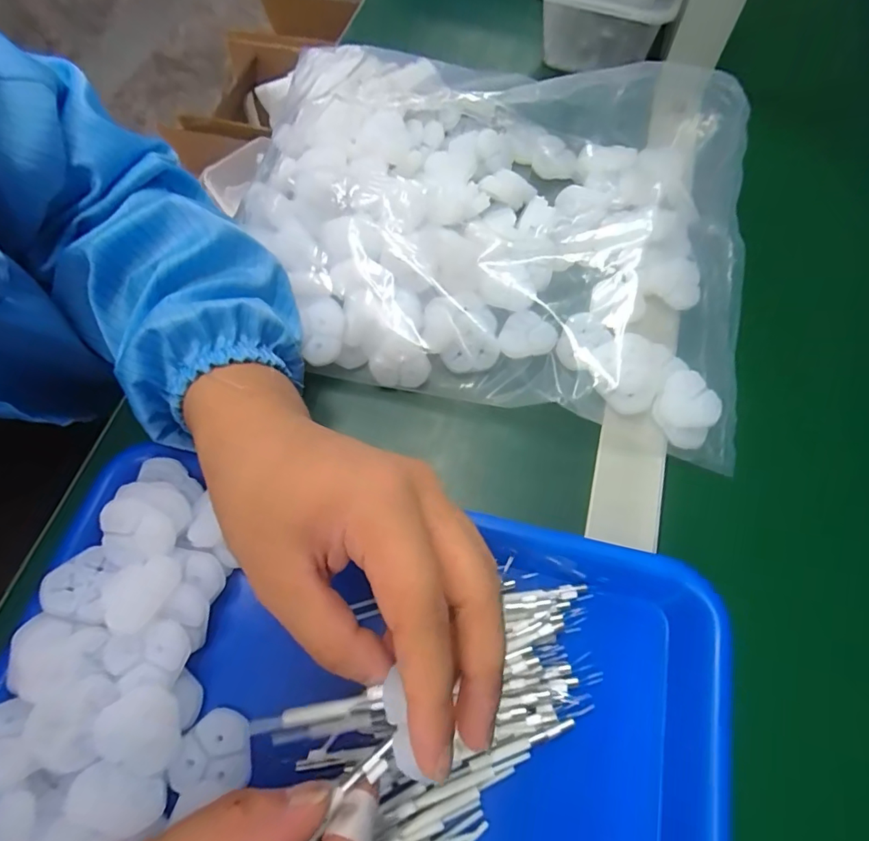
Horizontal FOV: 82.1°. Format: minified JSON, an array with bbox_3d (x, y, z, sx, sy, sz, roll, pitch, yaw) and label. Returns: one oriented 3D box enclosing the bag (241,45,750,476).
[{"bbox_3d":[0.039,-0.148,0.346,0.355,0.065,0.280,13,66,6],"label":"bag"}]

